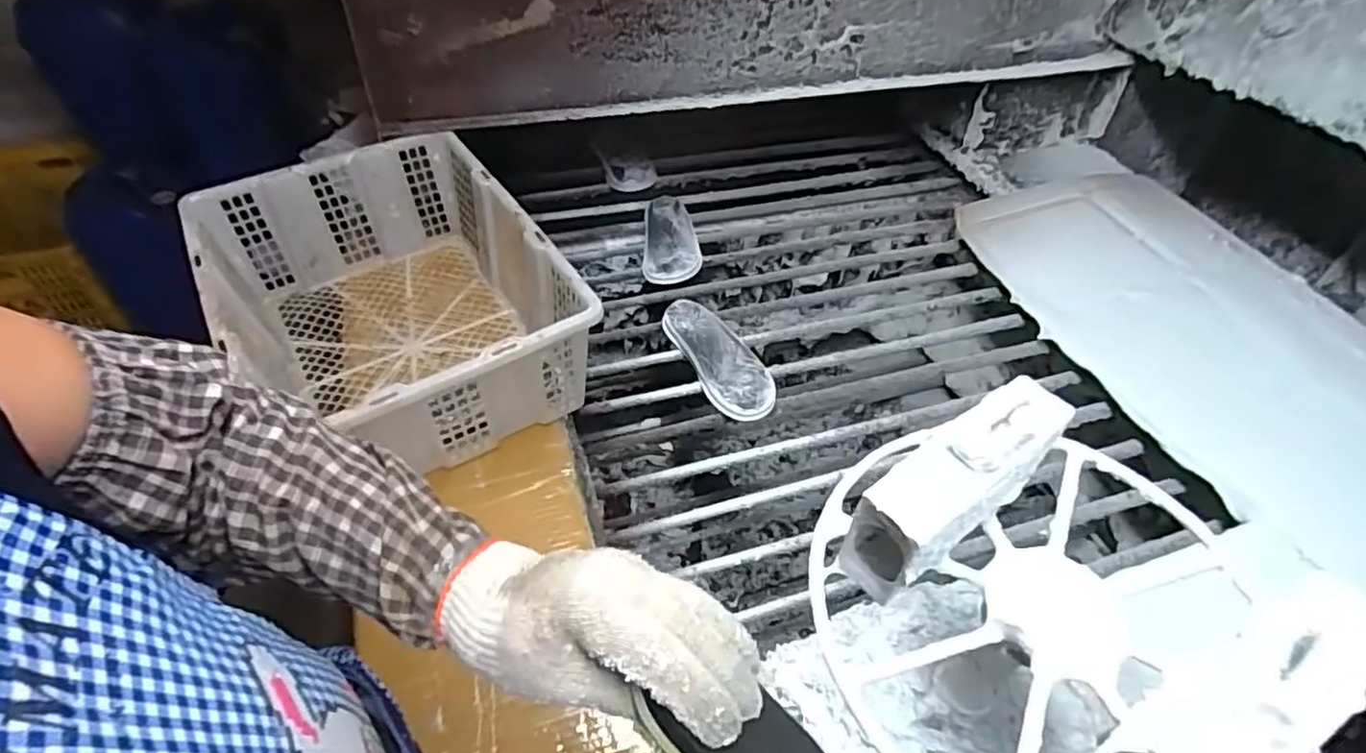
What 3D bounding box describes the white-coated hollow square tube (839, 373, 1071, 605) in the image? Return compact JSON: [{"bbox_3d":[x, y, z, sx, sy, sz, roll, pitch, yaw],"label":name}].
[{"bbox_3d":[0.165,0.064,0.405,0.139,0.109,0.044,-28,54,-26],"label":"white-coated hollow square tube"}]

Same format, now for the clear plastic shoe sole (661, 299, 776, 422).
[{"bbox_3d":[0.053,-0.025,0.951,0.093,0.031,0.228,-18,50,-19],"label":"clear plastic shoe sole"}]

